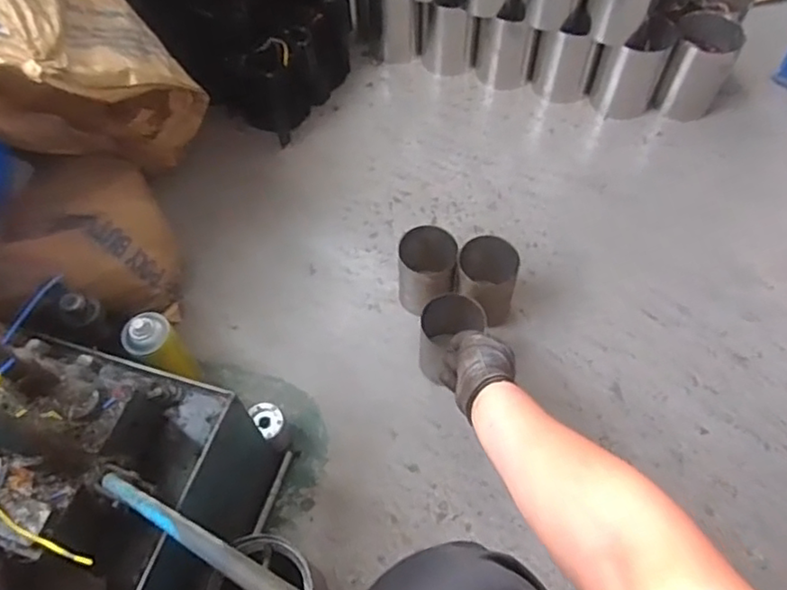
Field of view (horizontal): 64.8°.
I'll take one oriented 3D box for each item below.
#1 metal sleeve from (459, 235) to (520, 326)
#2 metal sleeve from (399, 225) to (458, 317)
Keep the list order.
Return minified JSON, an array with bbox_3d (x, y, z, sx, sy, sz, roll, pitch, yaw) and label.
[{"bbox_3d":[0.145,-0.017,0.970,0.089,0.138,0.086,-1,60,1],"label":"metal sleeve"},{"bbox_3d":[0.053,-0.033,0.985,0.092,0.132,0.087,0,60,2],"label":"metal sleeve"}]

